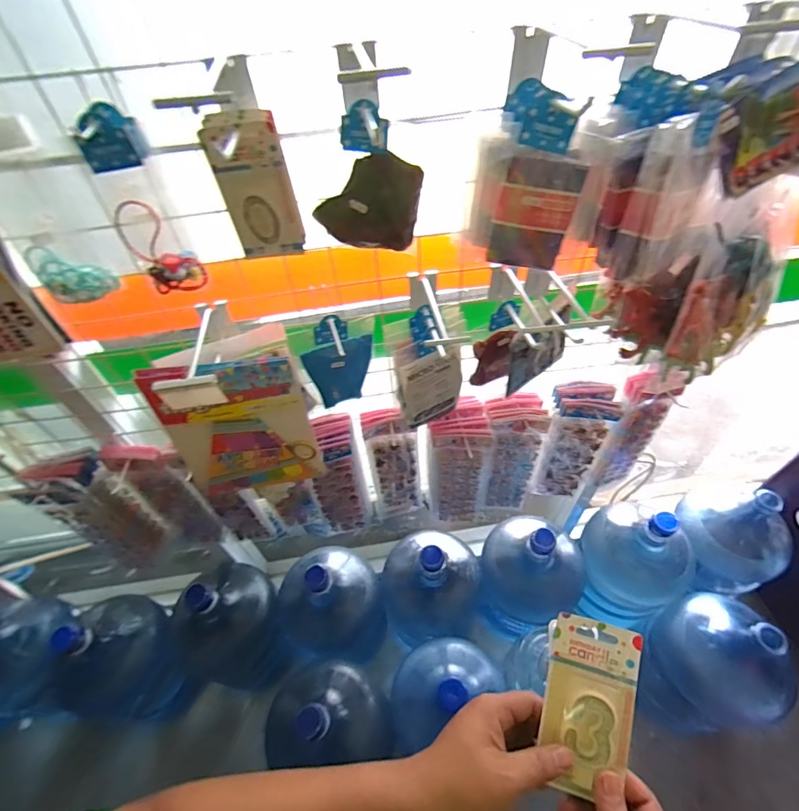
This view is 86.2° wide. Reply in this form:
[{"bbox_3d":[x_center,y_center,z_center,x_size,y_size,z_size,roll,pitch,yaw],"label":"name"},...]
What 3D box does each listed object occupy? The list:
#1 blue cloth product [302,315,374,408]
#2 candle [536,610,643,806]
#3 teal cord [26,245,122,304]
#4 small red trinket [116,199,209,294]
[{"bbox_3d":[-0.086,-0.065,0.636,0.101,0.151,0.015,-22,51,-13],"label":"blue cloth product"},{"bbox_3d":[0.161,0.251,0.360,0.069,0.009,0.127,11,72,14],"label":"candle"},{"bbox_3d":[-0.362,-0.148,0.476,0.068,0.056,0.032,-34,55,-22],"label":"teal cord"},{"bbox_3d":[-0.252,-0.166,0.456,0.061,0.106,0.021,-23,52,-15],"label":"small red trinket"}]

